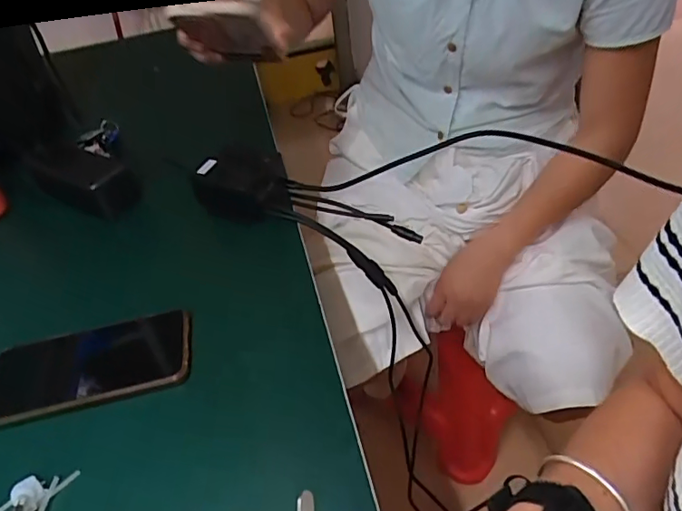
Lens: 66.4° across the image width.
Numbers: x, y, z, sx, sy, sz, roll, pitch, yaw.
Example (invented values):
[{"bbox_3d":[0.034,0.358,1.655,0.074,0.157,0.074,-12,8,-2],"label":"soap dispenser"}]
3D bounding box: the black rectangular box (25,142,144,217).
[{"bbox_3d":[-0.298,-0.086,0.595,0.136,0.049,0.060,16,47,24],"label":"black rectangular box"}]

